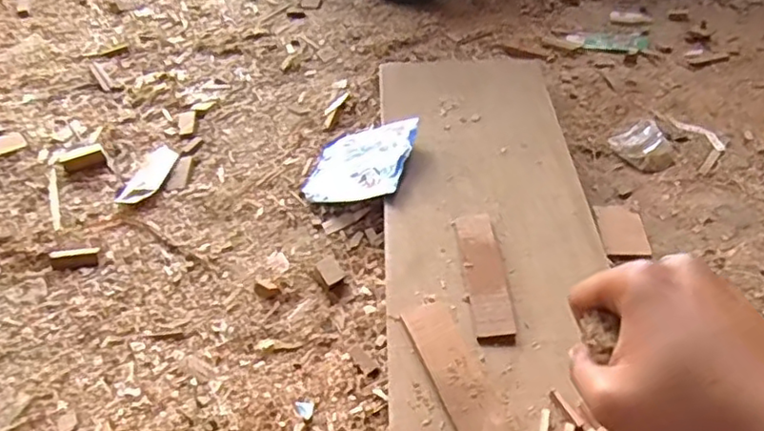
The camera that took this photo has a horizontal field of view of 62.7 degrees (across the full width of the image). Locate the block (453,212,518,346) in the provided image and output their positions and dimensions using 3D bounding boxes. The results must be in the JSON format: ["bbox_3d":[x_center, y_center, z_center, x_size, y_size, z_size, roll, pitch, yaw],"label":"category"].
[{"bbox_3d":[0.126,0.071,0.765,0.048,0.008,0.197,-4,45,-1],"label":"block"}]

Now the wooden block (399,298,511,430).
[{"bbox_3d":[0.078,0.167,0.670,0.055,0.014,0.187,-16,47,-13],"label":"wooden block"}]

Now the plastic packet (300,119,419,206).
[{"bbox_3d":[-0.032,-0.081,0.961,0.171,0.022,0.171,-7,46,33],"label":"plastic packet"}]

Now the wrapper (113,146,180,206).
[{"bbox_3d":[-0.370,-0.067,1.002,0.058,0.006,0.143,3,45,7],"label":"wrapper"}]

